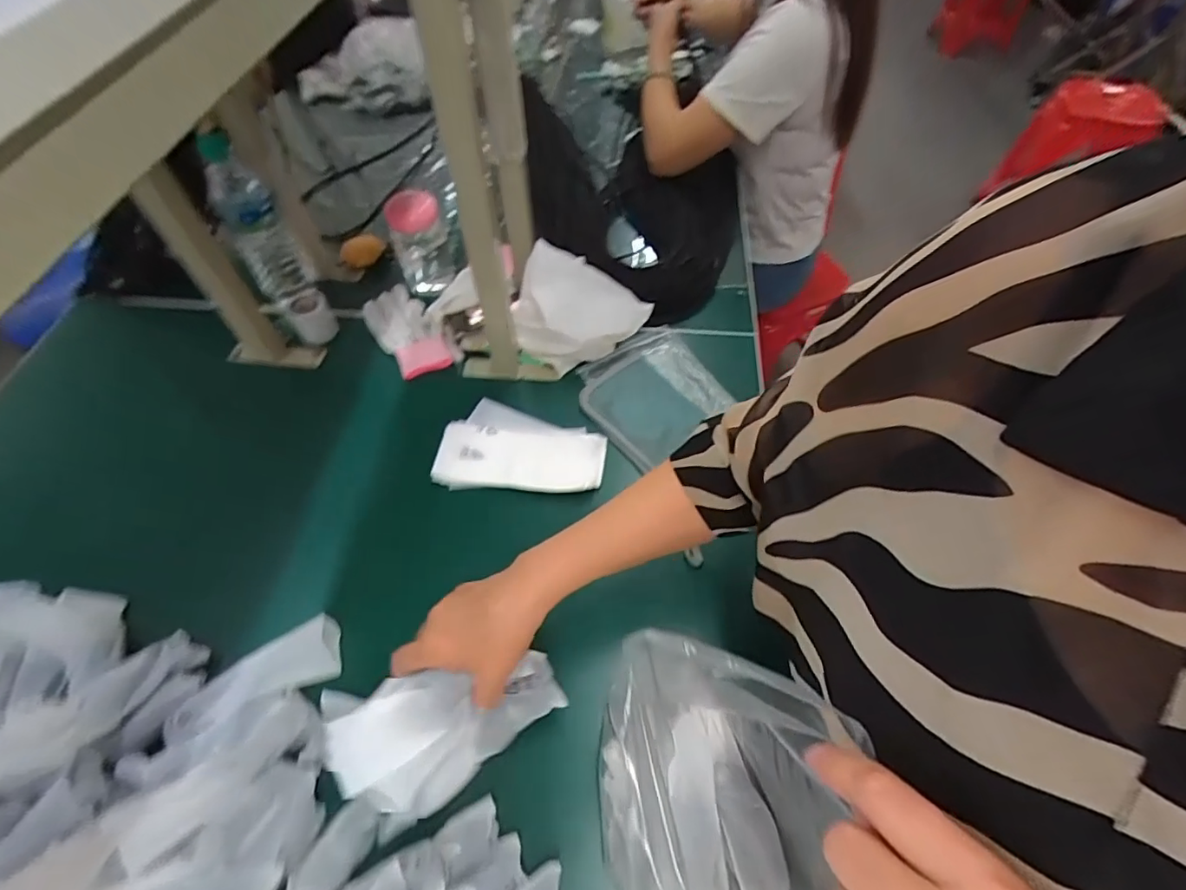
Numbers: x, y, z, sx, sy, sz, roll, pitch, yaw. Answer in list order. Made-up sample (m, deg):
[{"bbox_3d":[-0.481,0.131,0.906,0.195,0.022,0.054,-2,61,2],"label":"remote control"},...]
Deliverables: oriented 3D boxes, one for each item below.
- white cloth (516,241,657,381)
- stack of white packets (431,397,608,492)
[{"bbox_3d":[-0.025,-0.161,0.688,0.159,0.024,0.131,28,101,-11],"label":"white cloth"},{"bbox_3d":[-0.083,0.002,0.642,0.191,0.018,0.107,3,56,3],"label":"stack of white packets"}]

